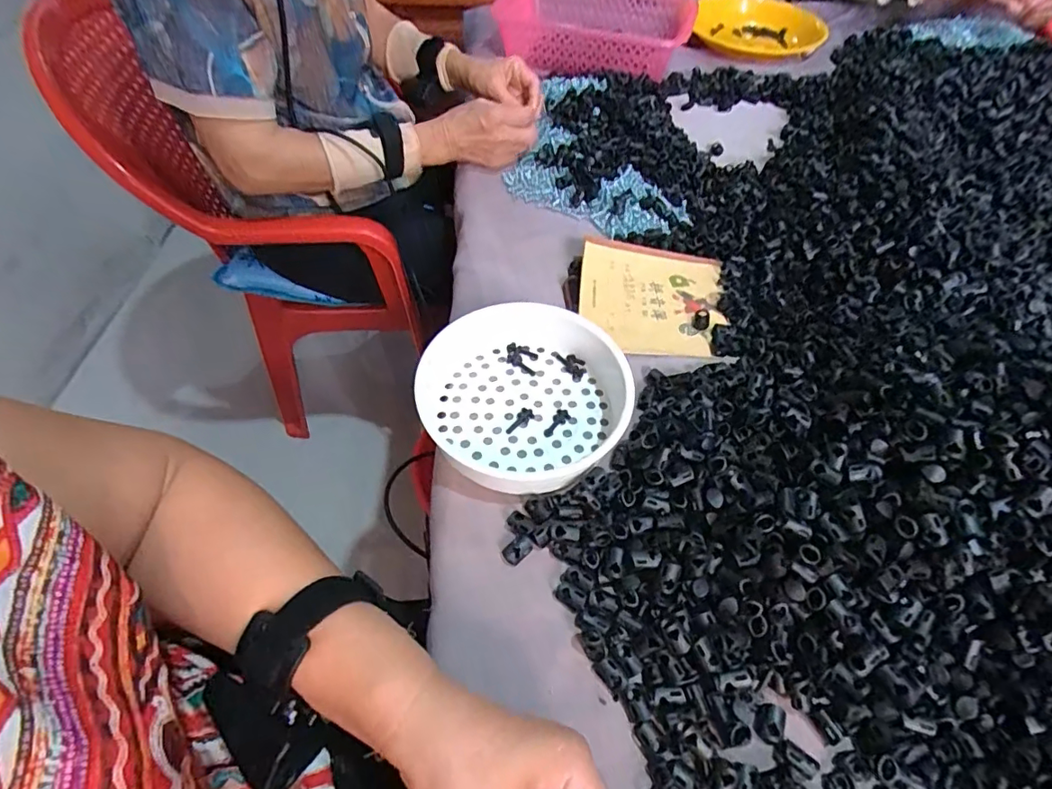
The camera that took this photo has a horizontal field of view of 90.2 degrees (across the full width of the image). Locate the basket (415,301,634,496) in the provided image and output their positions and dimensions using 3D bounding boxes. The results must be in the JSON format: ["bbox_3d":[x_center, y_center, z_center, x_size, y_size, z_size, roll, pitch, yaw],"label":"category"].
[{"bbox_3d":[0.000,-0.004,0.422,0.157,0.043,0.151,2,54,-2],"label":"basket"}]

